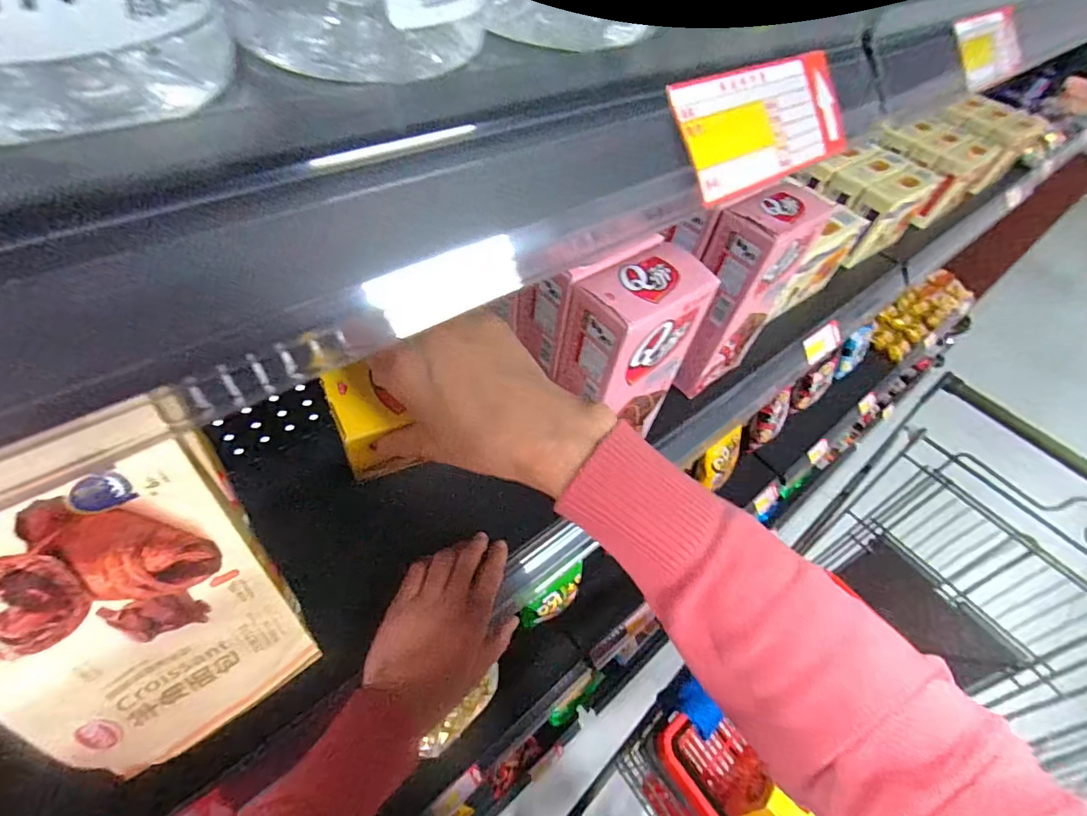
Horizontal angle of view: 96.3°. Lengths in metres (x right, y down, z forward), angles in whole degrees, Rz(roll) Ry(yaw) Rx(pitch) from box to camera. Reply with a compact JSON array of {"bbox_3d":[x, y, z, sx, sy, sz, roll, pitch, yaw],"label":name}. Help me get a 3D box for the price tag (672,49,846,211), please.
[{"bbox_3d":[0.081,-0.103,0.175,0.092,0.004,0.038,-30,104,-26],"label":"price tag"}]

